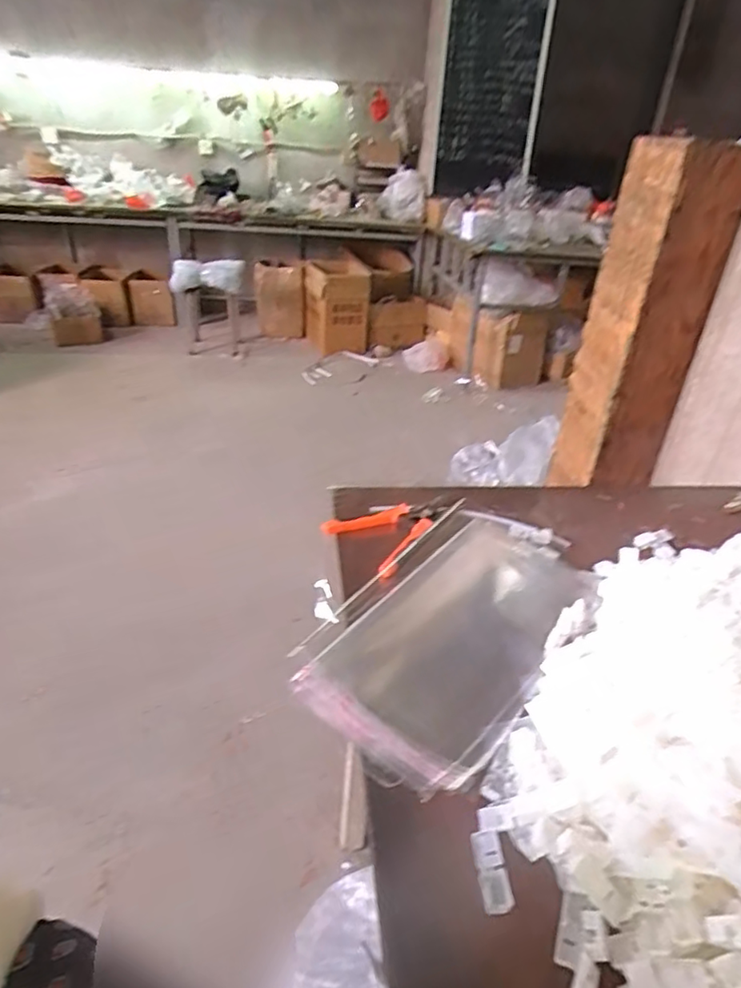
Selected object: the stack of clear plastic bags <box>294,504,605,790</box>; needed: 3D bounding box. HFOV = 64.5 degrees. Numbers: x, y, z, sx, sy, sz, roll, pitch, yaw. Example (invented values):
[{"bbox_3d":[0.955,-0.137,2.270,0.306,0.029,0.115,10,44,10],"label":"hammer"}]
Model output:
[{"bbox_3d":[0.095,0.136,0.654,0.213,0.032,0.386,22,36,28],"label":"stack of clear plastic bags"}]

